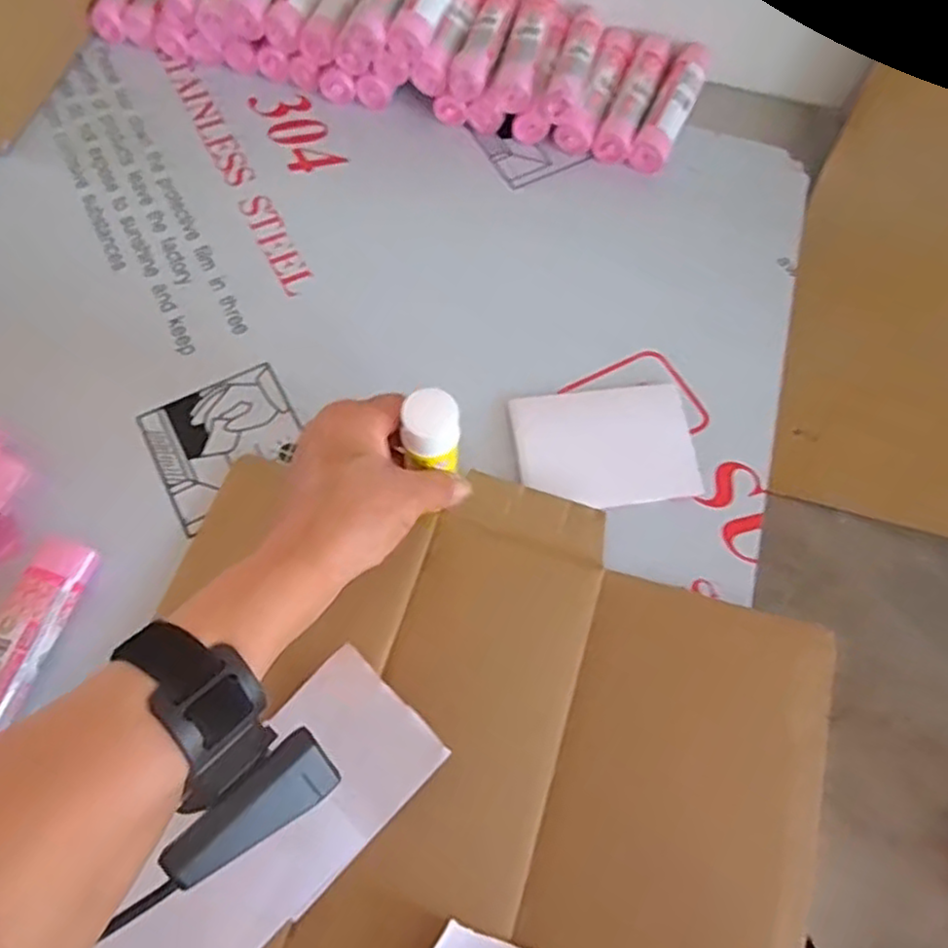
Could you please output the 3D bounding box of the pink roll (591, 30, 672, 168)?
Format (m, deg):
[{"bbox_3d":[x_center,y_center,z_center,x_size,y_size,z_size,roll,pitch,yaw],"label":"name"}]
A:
[{"bbox_3d":[0.129,-0.299,0.563,0.028,0.022,0.124,23,67,7],"label":"pink roll"}]

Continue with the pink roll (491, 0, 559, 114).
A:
[{"bbox_3d":[0.041,-0.335,0.548,0.032,0.023,0.119,13,66,2],"label":"pink roll"}]

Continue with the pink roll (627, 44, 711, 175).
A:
[{"bbox_3d":[0.158,-0.291,0.558,0.029,0.024,0.128,24,67,7],"label":"pink roll"}]

